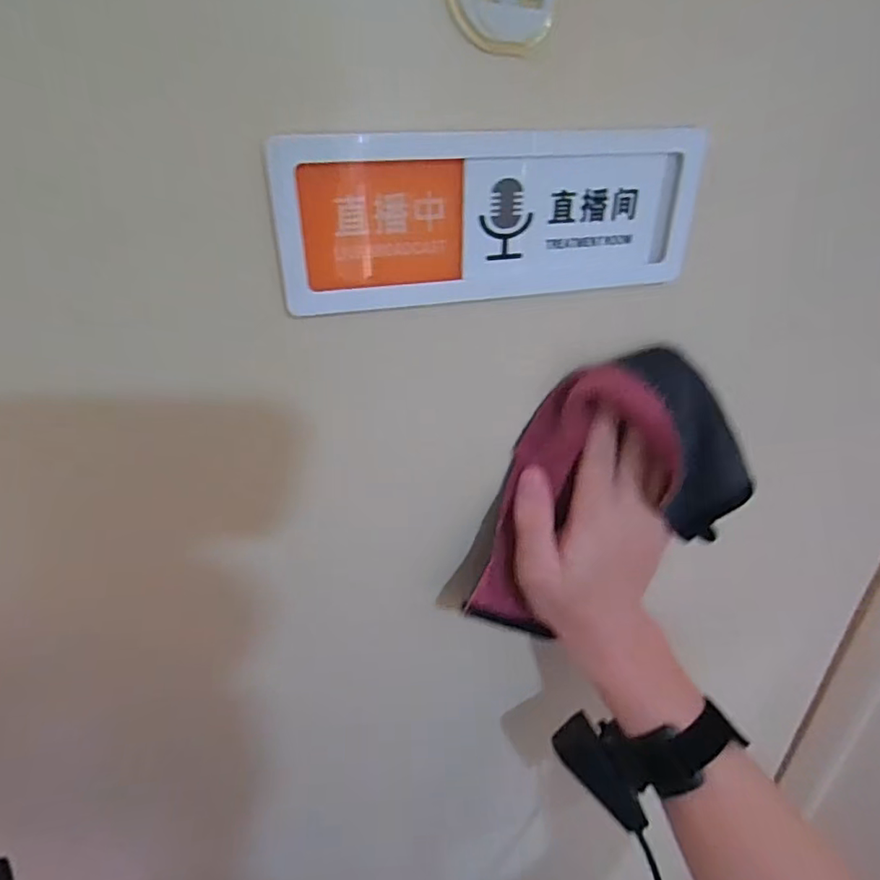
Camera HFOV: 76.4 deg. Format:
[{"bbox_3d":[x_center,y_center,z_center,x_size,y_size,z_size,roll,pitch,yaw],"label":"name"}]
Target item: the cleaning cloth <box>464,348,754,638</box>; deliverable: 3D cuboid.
[{"bbox_3d":[0.100,0.033,0.327,0.155,0.163,0.043,-3,31,-5],"label":"cleaning cloth"}]

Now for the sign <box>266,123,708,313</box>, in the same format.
[{"bbox_3d":[0.027,-0.099,0.252,0.193,0.069,0.008,-8,32,-14],"label":"sign"}]

